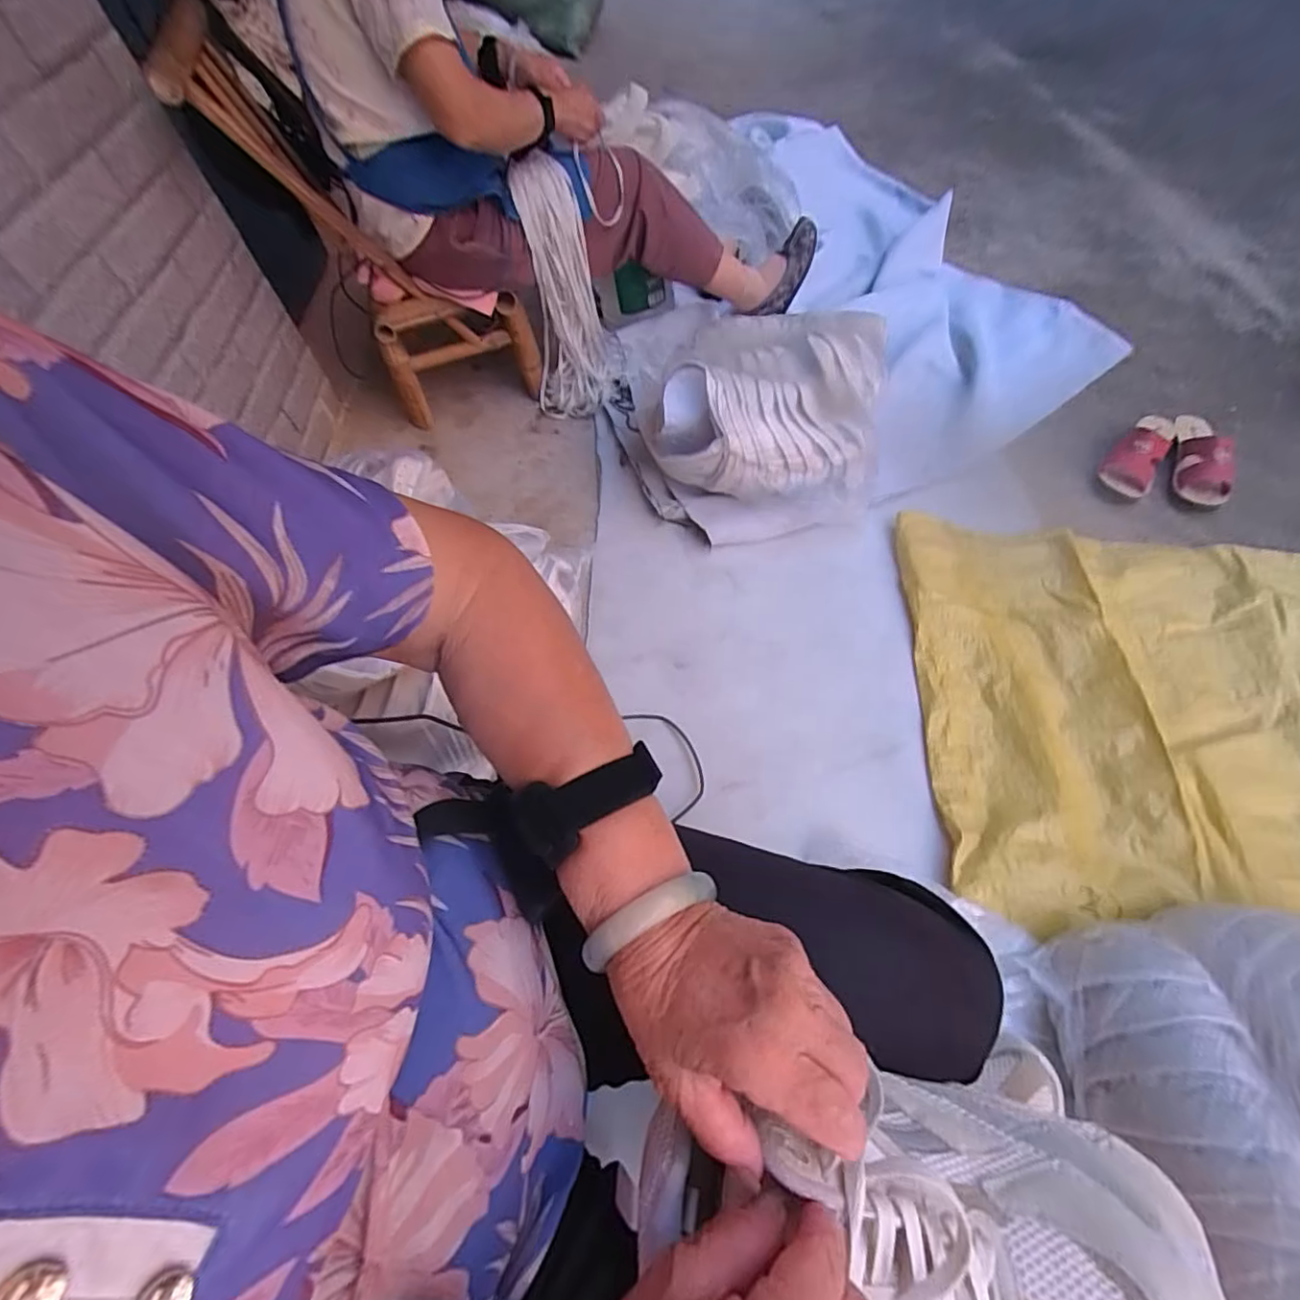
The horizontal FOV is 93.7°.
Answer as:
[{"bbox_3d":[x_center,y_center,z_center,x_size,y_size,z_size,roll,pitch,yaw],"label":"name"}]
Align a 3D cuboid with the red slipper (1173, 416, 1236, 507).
[{"bbox_3d":[1.010,-0.357,1.118,0.083,0.074,0.208,12,59,8],"label":"red slipper"}]

